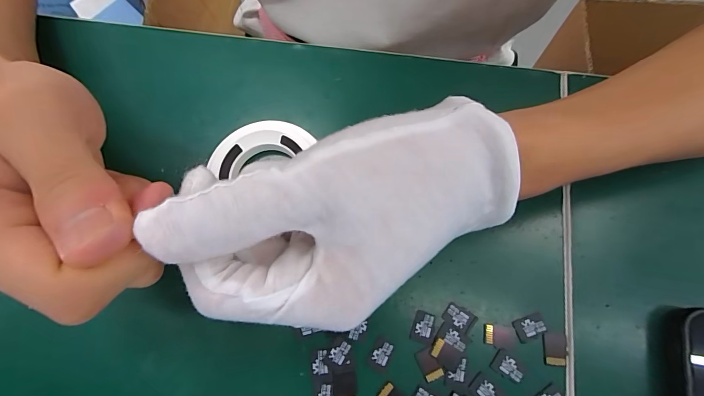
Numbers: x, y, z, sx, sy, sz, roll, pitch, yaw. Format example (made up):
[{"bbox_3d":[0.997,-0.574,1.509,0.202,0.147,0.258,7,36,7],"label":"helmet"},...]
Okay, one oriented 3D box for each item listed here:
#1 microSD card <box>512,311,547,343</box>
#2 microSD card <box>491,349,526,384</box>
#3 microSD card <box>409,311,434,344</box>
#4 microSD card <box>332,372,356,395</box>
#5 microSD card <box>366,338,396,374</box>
[{"bbox_3d":[0.089,0.065,0.169,0.015,0.004,0.010,-21,66,-5],"label":"microSD card"},{"bbox_3d":[0.076,0.082,0.165,0.015,0.004,0.011,34,80,14],"label":"microSD card"},{"bbox_3d":[0.036,0.065,0.172,0.010,0.004,0.015,15,70,11],"label":"microSD card"},{"bbox_3d":[-0.004,0.093,0.165,0.011,0.004,0.015,-5,74,1],"label":"microSD card"},{"bbox_3d":[0.015,0.078,0.169,0.011,0.004,0.014,22,76,13],"label":"microSD card"}]

